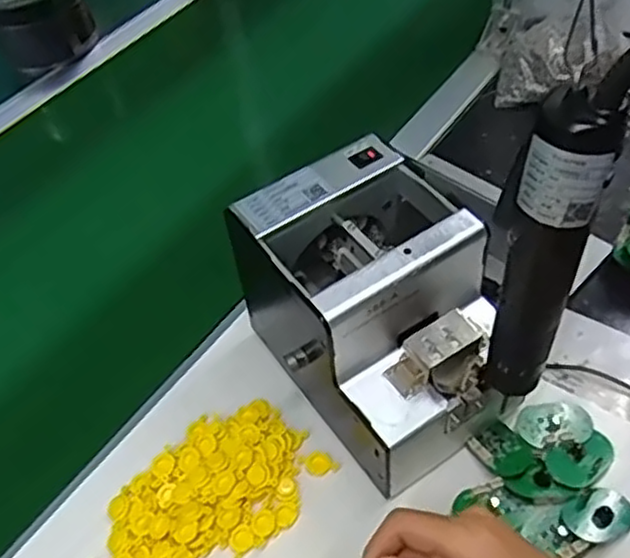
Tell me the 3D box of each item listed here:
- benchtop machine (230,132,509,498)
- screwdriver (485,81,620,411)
[{"bbox_3d":[0.044,0.021,0.488,0.125,0.139,0.176,-25,51,-18],"label":"benchtop machine"},{"bbox_3d":[0.114,-0.010,0.364,0.040,0.192,0.033,15,51,16],"label":"screwdriver"}]

